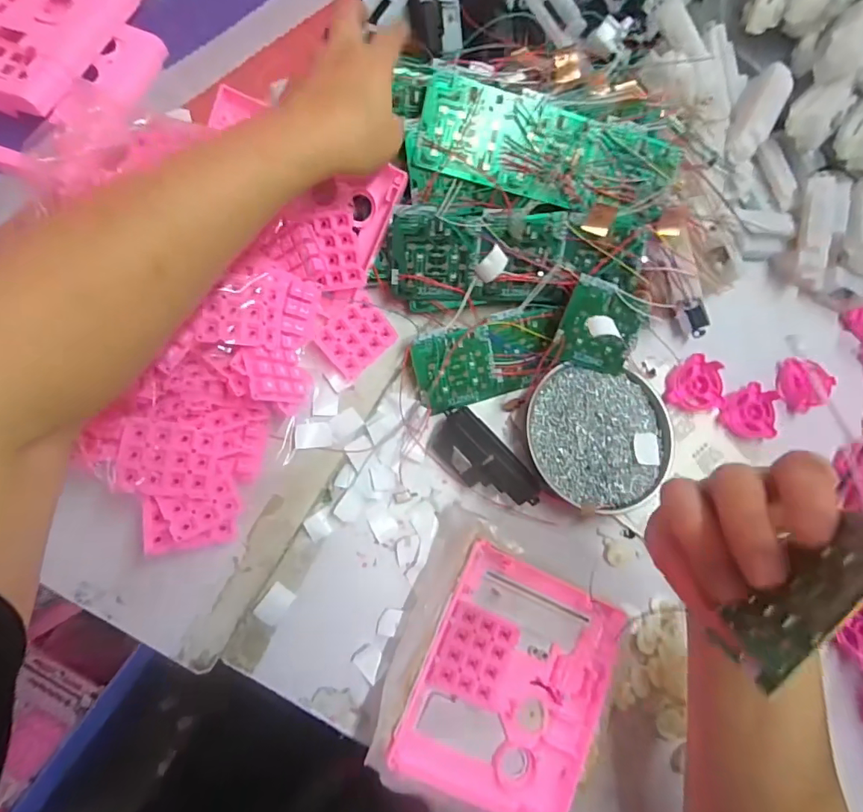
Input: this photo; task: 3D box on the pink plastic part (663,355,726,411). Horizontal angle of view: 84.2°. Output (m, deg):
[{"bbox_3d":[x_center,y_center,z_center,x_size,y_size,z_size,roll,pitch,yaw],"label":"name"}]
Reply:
[{"bbox_3d":[0.250,-0.022,0.457,0.052,0.018,0.051,2,78,-8],"label":"pink plastic part"}]

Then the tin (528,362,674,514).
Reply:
[{"bbox_3d":[0.151,0.030,0.432,0.132,0.029,0.125,2,78,-8],"label":"tin"}]

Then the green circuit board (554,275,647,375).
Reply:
[{"bbox_3d":[0.150,-0.067,0.416,0.073,0.008,0.073,15,112,-12],"label":"green circuit board"}]

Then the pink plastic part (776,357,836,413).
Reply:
[{"bbox_3d":[0.375,-0.025,0.478,0.049,0.017,0.053,2,78,-8],"label":"pink plastic part"}]

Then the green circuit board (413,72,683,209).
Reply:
[{"bbox_3d":[0.095,-0.205,0.386,0.208,0.007,0.068,11,108,-9],"label":"green circuit board"}]

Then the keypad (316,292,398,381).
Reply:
[{"bbox_3d":[-0.063,-0.059,0.402,0.058,0.005,0.051,-45,114,-10],"label":"keypad"}]

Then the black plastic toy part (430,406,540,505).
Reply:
[{"bbox_3d":[0.045,0.050,0.408,0.104,0.036,0.046,46,74,3],"label":"black plastic toy part"}]

